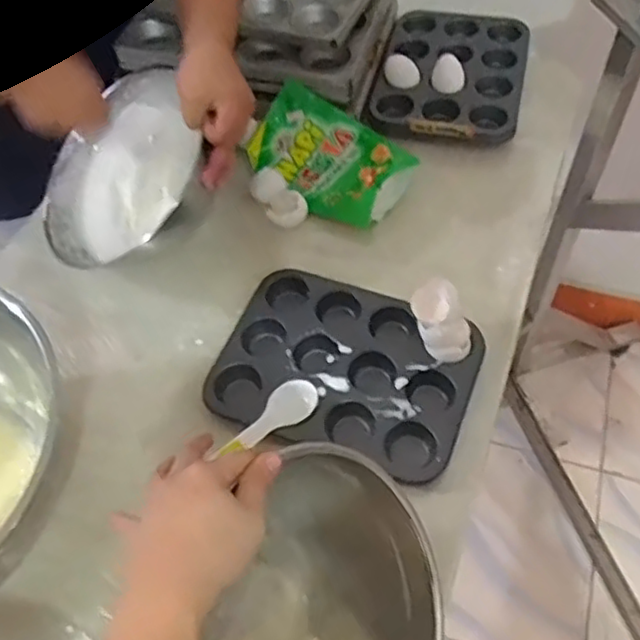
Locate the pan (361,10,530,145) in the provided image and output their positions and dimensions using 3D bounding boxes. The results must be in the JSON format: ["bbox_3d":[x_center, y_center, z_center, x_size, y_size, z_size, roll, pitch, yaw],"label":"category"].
[{"bbox_3d":[0.181,-0.336,0.928,0.194,0.039,0.247,11,58,11],"label":"pan"}]

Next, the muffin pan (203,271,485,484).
[{"bbox_3d":[0.027,0.049,0.692,0.251,0.025,0.183,18,59,15],"label":"muffin pan"}]

